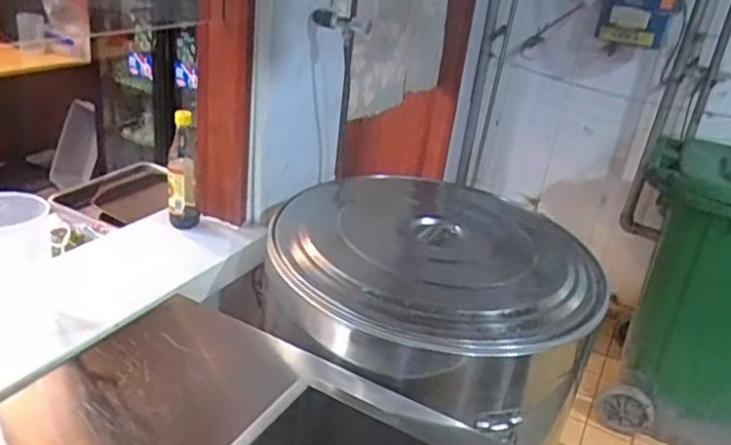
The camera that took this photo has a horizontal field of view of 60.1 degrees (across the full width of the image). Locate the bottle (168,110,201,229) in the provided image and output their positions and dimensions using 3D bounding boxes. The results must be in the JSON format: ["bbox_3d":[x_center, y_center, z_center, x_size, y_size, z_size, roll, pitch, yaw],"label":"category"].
[{"bbox_3d":[-0.375,-0.106,1.292,0.059,0.239,0.059,-3,28,-15],"label":"bottle"}]

